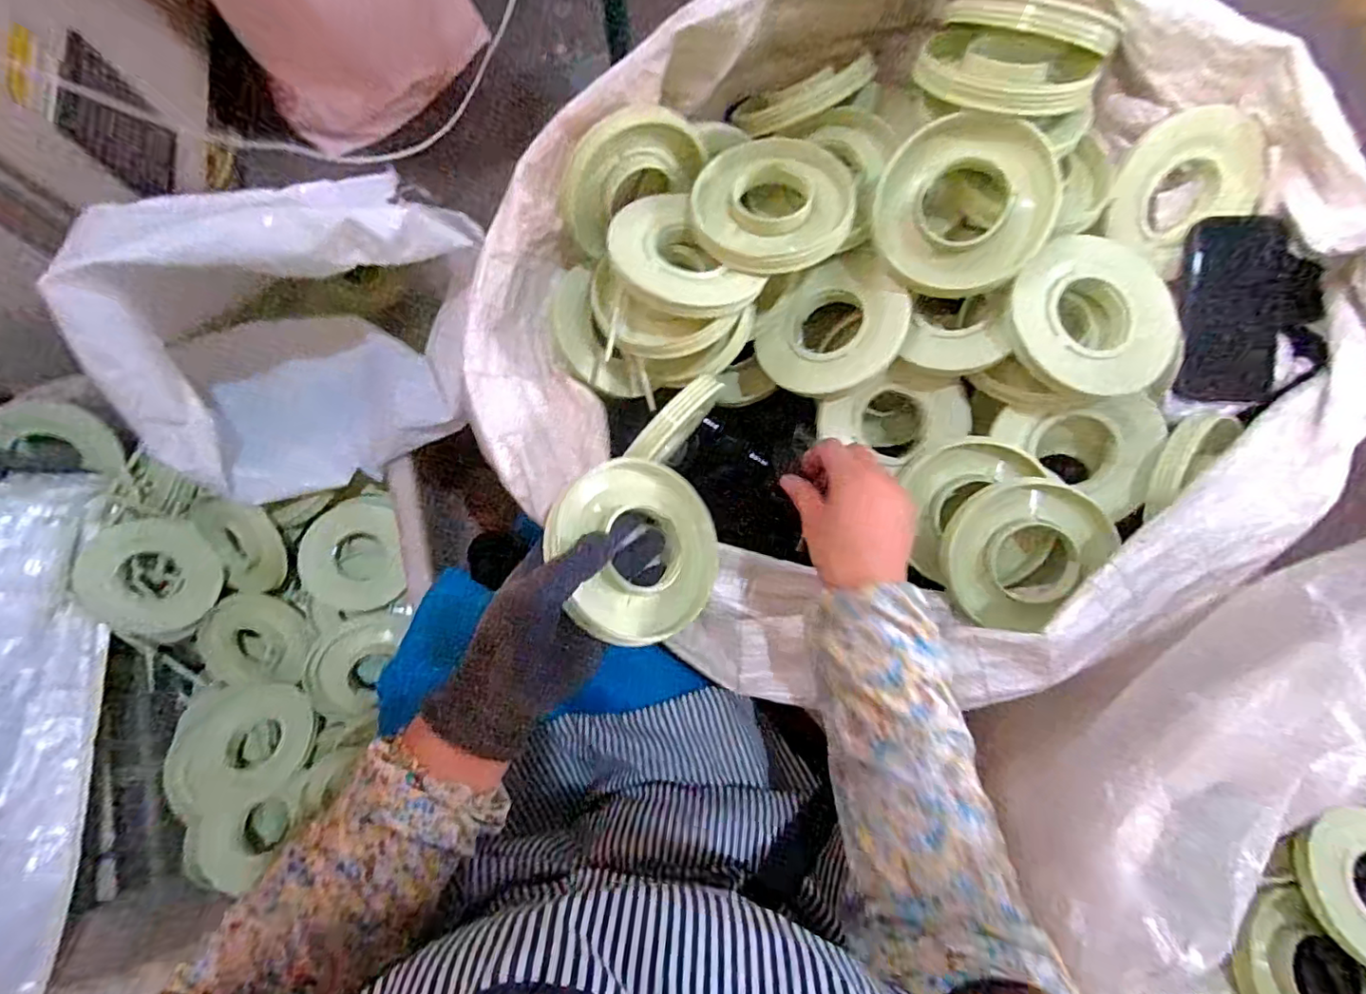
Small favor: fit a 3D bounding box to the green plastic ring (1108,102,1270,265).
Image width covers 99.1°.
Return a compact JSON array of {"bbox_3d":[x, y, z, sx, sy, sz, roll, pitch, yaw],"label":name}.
[{"bbox_3d":[0.431,-0.272,0.504,0.120,0.028,0.112,-3,123,-5],"label":"green plastic ring"}]

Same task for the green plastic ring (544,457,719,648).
[{"bbox_3d":[-0.030,0.038,0.416,0.122,0.018,0.132,6,78,-32],"label":"green plastic ring"}]

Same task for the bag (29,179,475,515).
[{"bbox_3d":[-0.371,-0.157,0.576,0.345,0.262,0.217,-20,78,-6],"label":"bag"}]

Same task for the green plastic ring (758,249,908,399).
[{"bbox_3d":[0.130,-0.144,0.504,0.122,0.016,0.107,-40,70,16],"label":"green plastic ring"}]

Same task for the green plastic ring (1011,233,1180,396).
[{"bbox_3d":[0.325,-0.142,0.452,0.118,0.041,0.124,0,77,-1],"label":"green plastic ring"}]

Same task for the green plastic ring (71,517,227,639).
[{"bbox_3d":[-0.622,0.096,0.682,0.127,0.038,0.137,-4,97,-33],"label":"green plastic ring"}]

